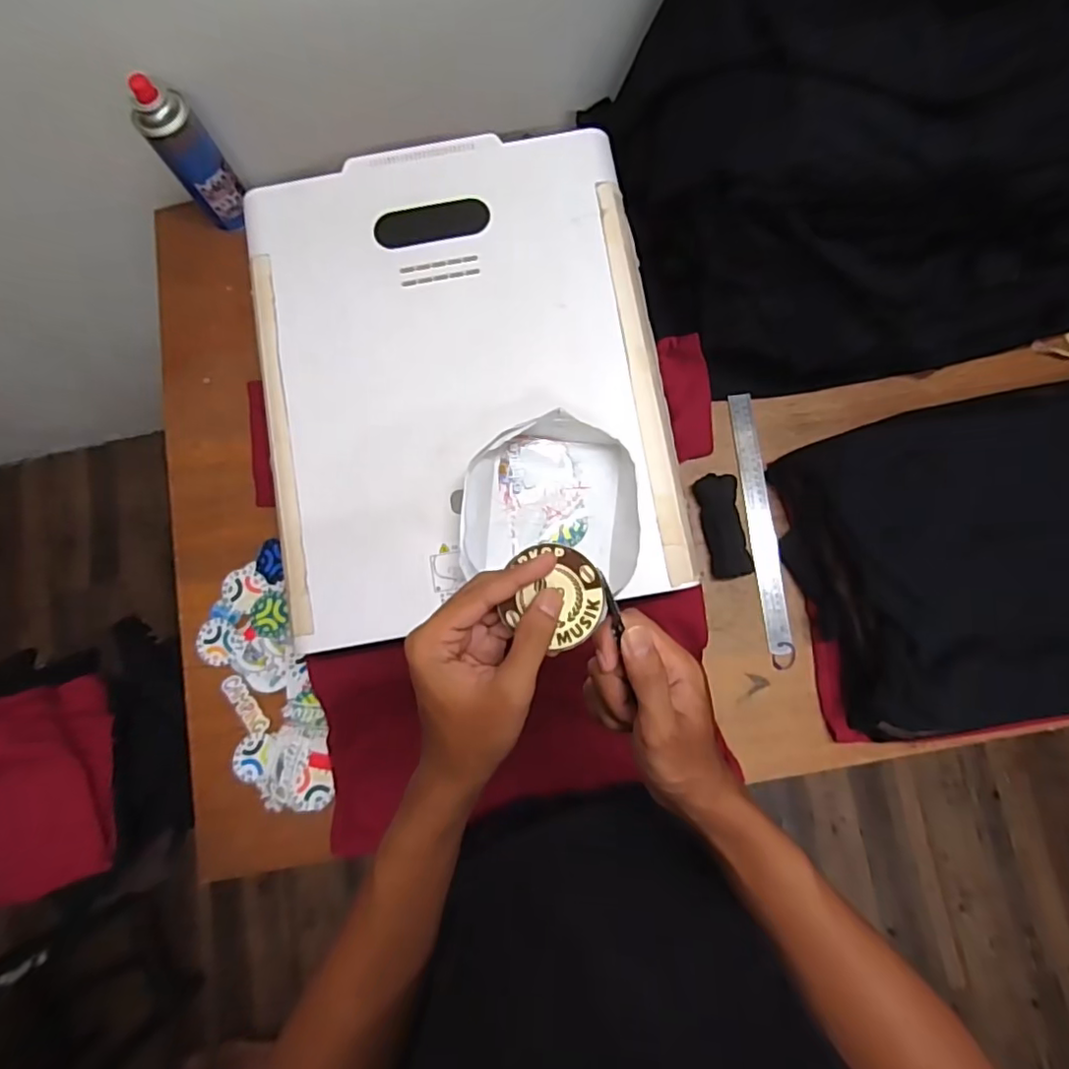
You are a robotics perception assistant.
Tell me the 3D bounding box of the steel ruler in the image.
[{"bbox_3d":[0.282,-0.018,0.739,0.031,0.007,0.326,-8,82,8],"label":"steel ruler"}]

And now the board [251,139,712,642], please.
[{"bbox_3d":[-0.078,-0.167,0.606,0.401,0.019,0.501,-10,81,0],"label":"board"}]

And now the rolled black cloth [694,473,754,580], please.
[{"bbox_3d":[0.234,-0.011,0.727,0.049,0.018,0.126,-10,81,0],"label":"rolled black cloth"}]

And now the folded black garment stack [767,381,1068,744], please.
[{"bbox_3d":[0.588,0.020,0.672,0.556,0.103,0.383,-12,81,0],"label":"folded black garment stack"}]

